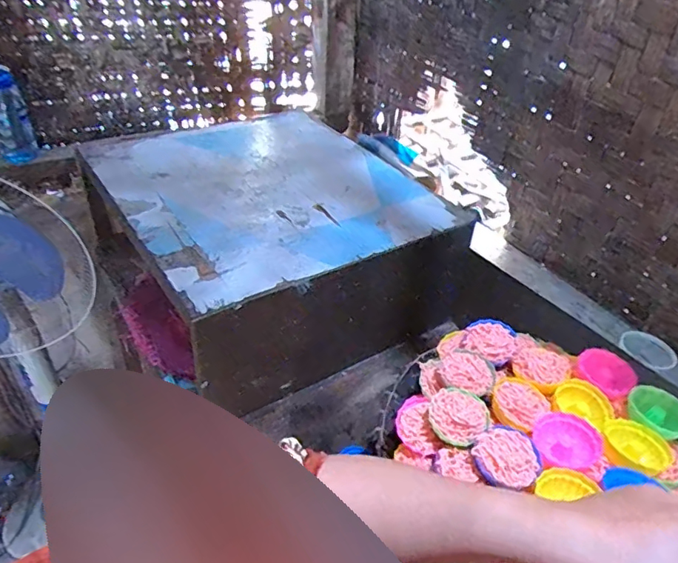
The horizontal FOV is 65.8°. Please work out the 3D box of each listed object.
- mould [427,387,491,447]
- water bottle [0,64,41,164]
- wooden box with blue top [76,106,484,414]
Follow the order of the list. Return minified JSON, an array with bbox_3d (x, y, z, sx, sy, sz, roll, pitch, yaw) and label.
[{"bbox_3d":[0.121,0.140,0.536,0.057,0.029,0.059,17,38,17],"label":"mould"},{"bbox_3d":[-0.722,-0.367,1.134,0.083,0.199,0.083,-19,42,-28],"label":"water bottle"},{"bbox_3d":[-0.137,-0.095,1.048,0.533,0.232,0.604,-18,42,-28],"label":"wooden box with blue top"}]

